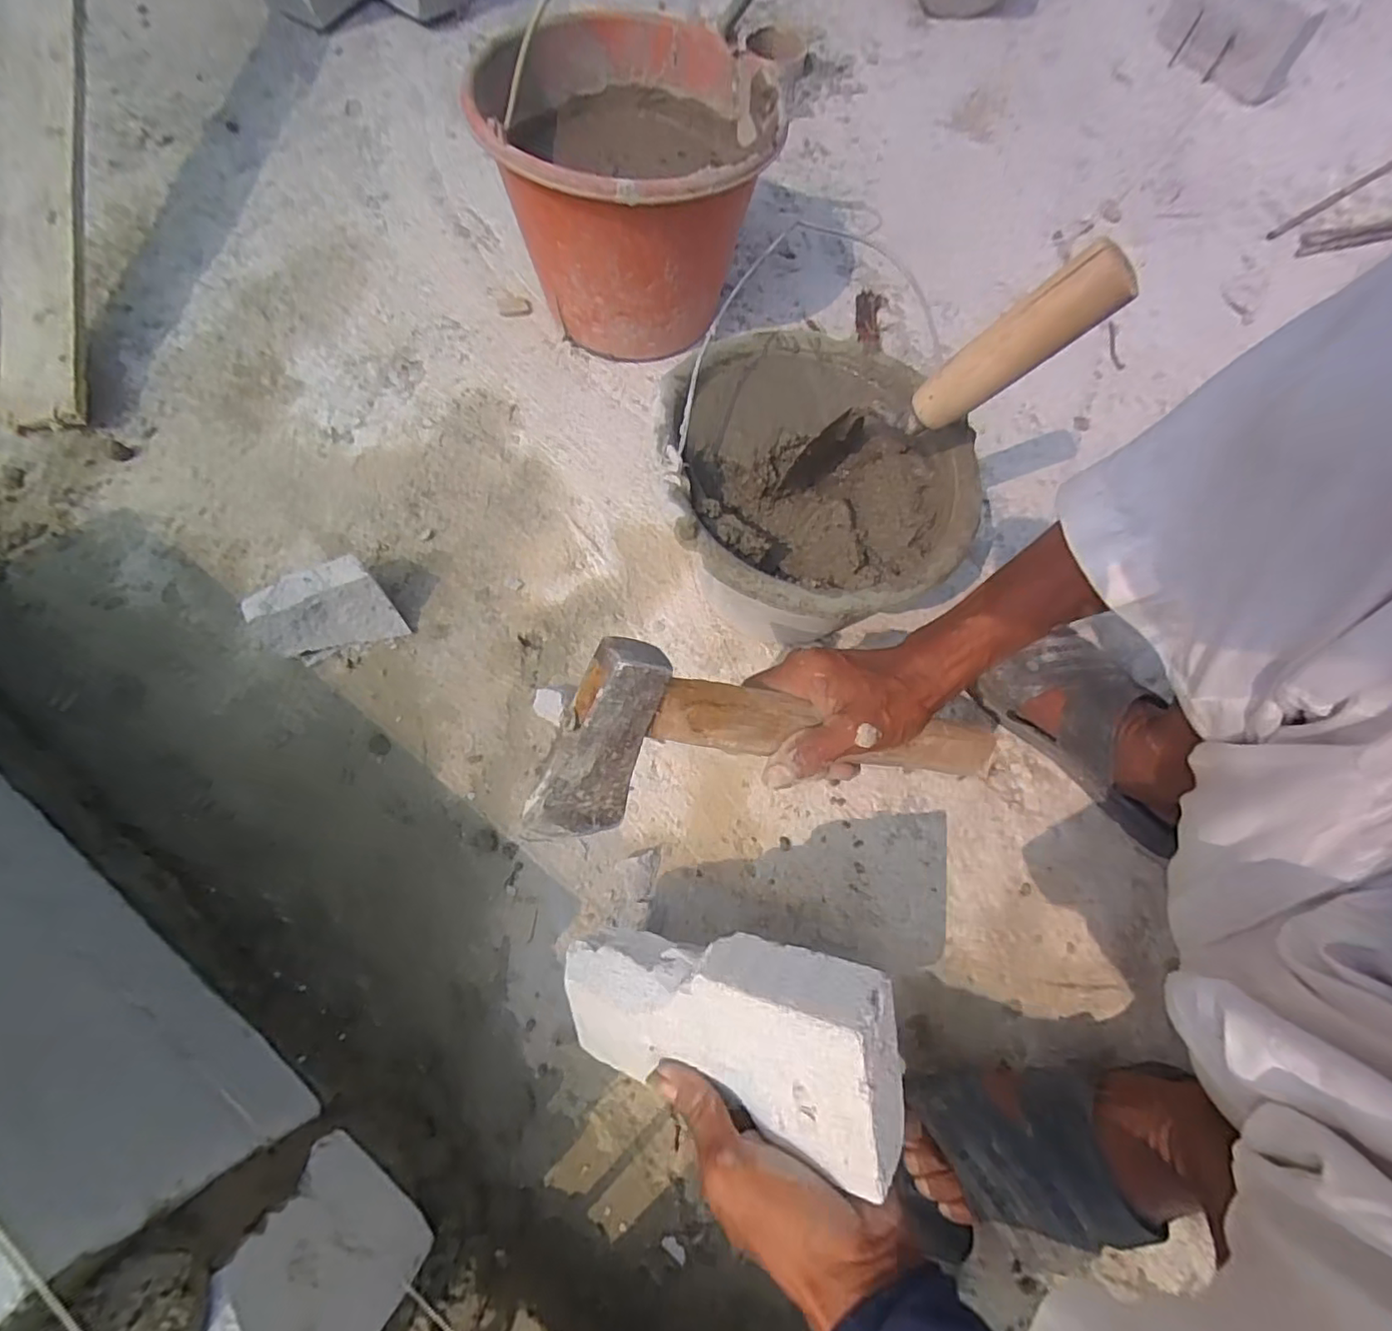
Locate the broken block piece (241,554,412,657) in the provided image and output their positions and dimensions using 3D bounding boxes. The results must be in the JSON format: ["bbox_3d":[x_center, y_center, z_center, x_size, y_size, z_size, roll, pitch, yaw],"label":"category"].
[{"bbox_3d":[-0.321,-0.054,0.538,0.117,0.053,0.067,-13,68,-8],"label":"broken block piece"}]

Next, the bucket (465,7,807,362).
[{"bbox_3d":[-0.062,-0.468,0.629,0.248,0.213,0.271,1,67,-2],"label":"bucket"}]

